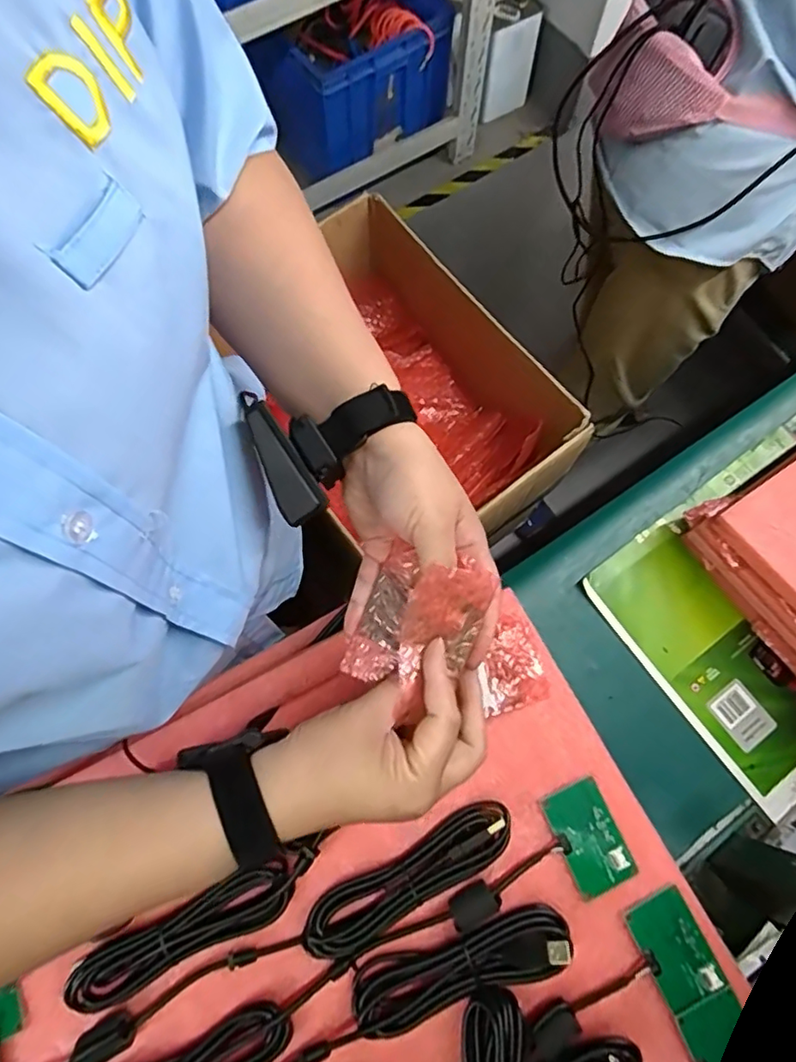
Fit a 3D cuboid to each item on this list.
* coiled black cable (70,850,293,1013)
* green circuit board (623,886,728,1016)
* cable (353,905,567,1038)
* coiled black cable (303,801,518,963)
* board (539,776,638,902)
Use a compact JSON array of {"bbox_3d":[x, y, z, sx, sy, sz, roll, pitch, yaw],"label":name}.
[{"bbox_3d":[-0.145,0.270,0.386,0.156,0.015,0.037,-23,74,-8],"label":"coiled black cable"},{"bbox_3d":[0.190,0.285,0.393,0.043,0.006,0.061,-23,74,-8],"label":"green circuit board"},{"bbox_3d":[0.042,0.287,0.373,0.145,0.017,0.041,-17,73,-6],"label":"cable"},{"bbox_3d":[0.008,0.239,0.395,0.156,0.017,0.035,-28,75,-10],"label":"coiled black cable"},{"bbox_3d":[0.138,0.221,0.417,0.045,0.006,0.070,-21,74,-8],"label":"board"}]

